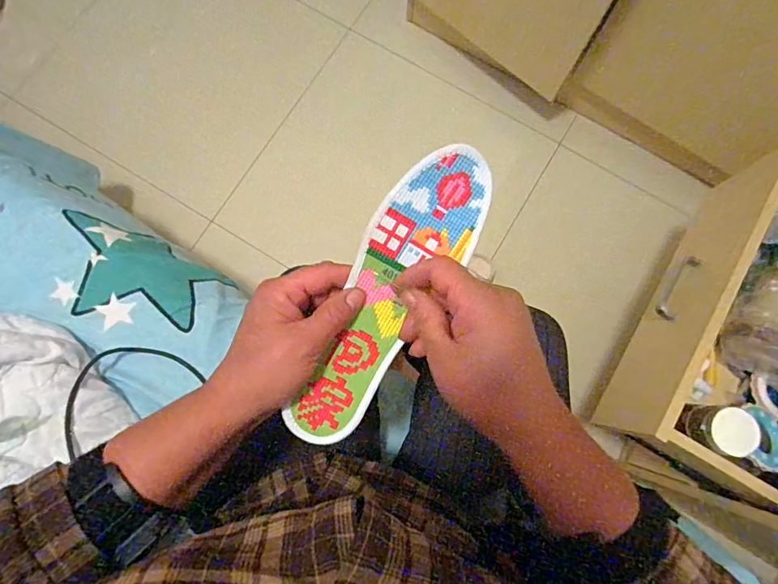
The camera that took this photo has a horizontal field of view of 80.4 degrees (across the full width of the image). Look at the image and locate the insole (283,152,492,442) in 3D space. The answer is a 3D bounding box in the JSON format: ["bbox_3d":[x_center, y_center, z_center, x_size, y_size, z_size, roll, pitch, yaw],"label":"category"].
[{"bbox_3d":[-0.002,0.005,0.303,0.063,0.013,0.210,28,98,-10],"label":"insole"}]

